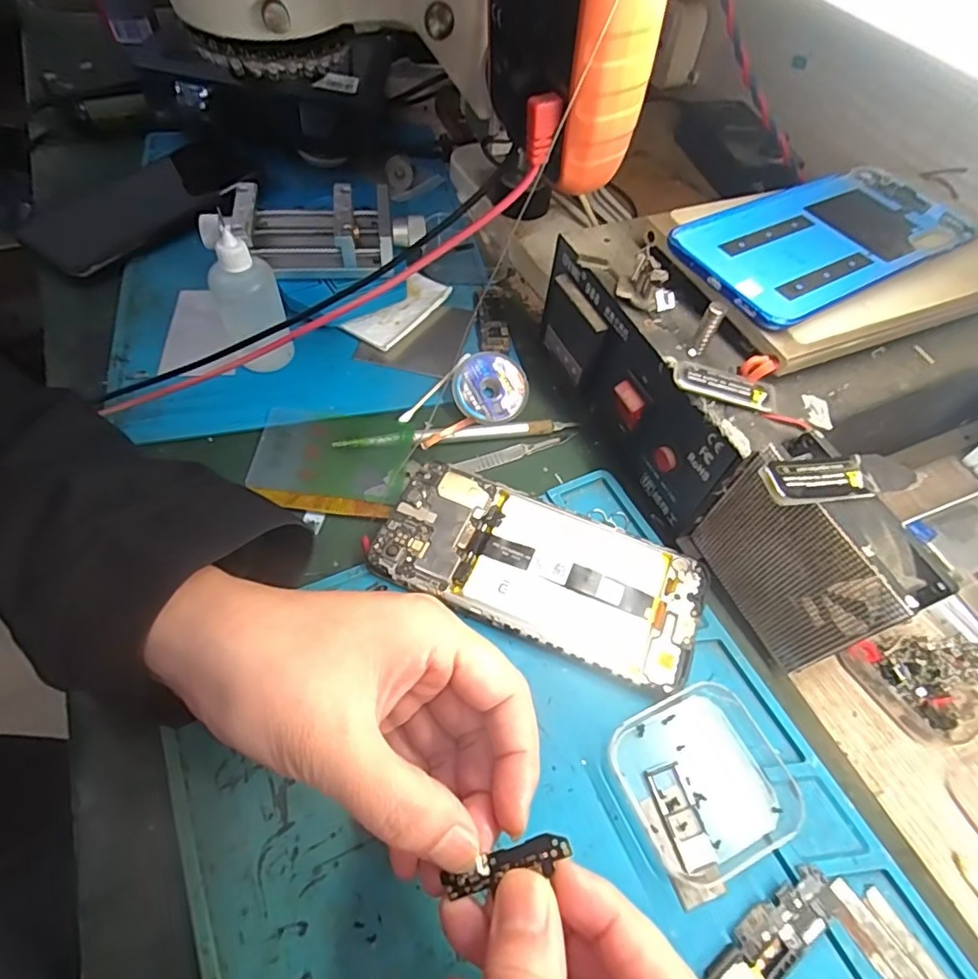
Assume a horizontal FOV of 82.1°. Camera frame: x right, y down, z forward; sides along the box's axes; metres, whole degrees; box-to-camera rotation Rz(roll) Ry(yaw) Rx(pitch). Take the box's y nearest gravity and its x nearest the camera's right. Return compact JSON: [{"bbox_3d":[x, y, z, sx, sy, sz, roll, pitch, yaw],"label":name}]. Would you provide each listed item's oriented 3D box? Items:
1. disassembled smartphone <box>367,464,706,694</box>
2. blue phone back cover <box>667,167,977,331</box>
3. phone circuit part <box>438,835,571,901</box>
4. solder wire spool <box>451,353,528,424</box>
[{"bbox_3d":[0.025,0.040,0.283,0.161,0.013,0.072,20,57,8],"label":"disassembled smartphone"},{"bbox_3d":[0.172,-0.128,0.287,0.166,0.006,0.076,-26,63,-21],"label":"blue phone back cover"},{"bbox_3d":[0.005,0.117,0.175,0.043,0.004,0.008,-29,59,10],"label":"phone circuit part"},{"bbox_3d":[0.000,-0.062,0.343,0.045,0.012,0.045,-1,83,5],"label":"solder wire spool"}]

